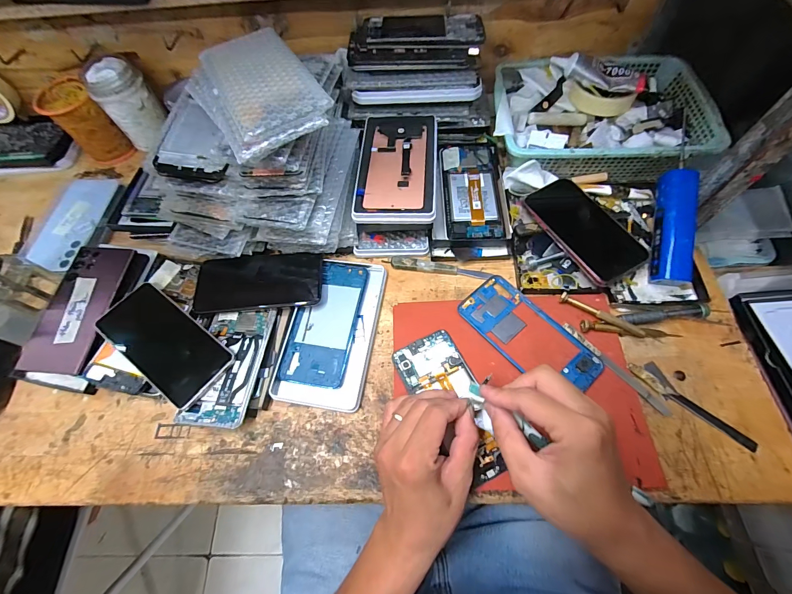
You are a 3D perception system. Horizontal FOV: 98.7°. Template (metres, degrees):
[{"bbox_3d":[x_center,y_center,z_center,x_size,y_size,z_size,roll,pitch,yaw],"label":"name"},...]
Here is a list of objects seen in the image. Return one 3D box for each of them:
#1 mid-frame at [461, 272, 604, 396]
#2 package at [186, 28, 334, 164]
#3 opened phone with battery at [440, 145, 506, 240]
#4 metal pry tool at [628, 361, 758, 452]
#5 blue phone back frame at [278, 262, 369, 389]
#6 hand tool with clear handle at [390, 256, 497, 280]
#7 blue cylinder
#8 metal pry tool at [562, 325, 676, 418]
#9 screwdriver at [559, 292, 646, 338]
[{"bbox_3d":[0.152,0.045,0.396,0.076,0.013,0.161,-39,68,-14],"label":"mid-frame"},{"bbox_3d":[-0.143,-0.211,0.342,0.106,0.027,0.165,-31,66,-11],"label":"package"},{"bbox_3d":[0.104,-0.148,0.468,0.078,0.009,0.159,-1,64,4],"label":"opened phone with battery"},{"bbox_3d":[0.305,0.112,0.354,0.027,0.011,0.122,-39,68,-14],"label":"metal pry tool"},{"bbox_3d":[-0.085,0.028,0.418,0.075,0.008,0.158,9,65,8],"label":"blue phone back frame"},{"bbox_3d":[0.058,-0.038,0.443,0.128,0.008,0.018,8,65,8],"label":"hand tool with clear handle"},{"bbox_3d":[0.327,-0.081,0.398,0.036,0.029,0.132,7,86,6],"label":"blue cylinder"},{"bbox_3d":[0.241,0.078,0.376,0.011,0.004,0.131,-36,68,-21],"label":"metal pry tool"},{"bbox_3d":[0.236,0.020,0.391,0.092,0.015,0.010,30,70,17],"label":"screwdriver"}]

